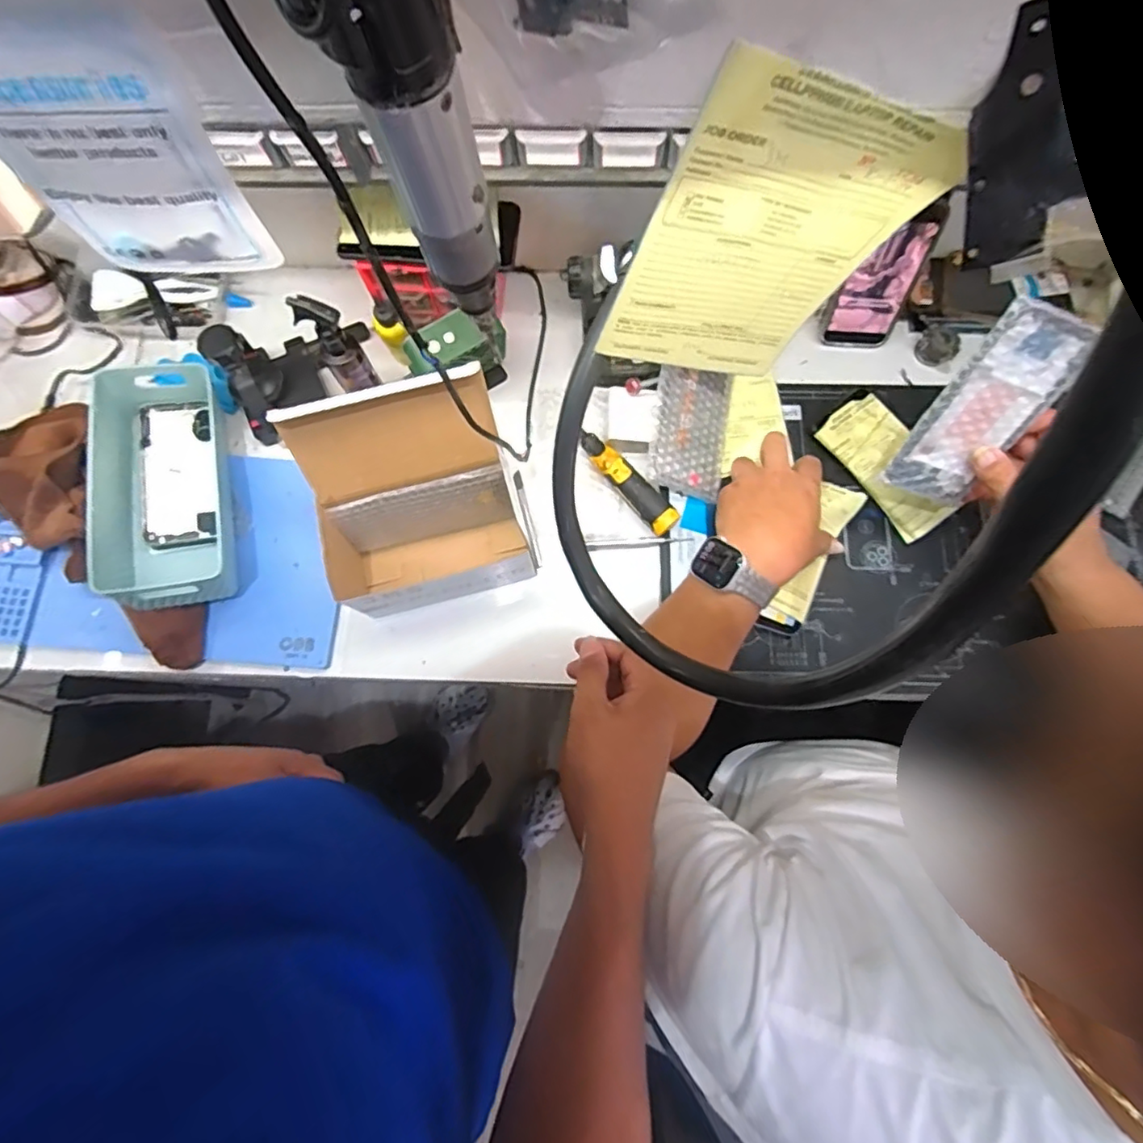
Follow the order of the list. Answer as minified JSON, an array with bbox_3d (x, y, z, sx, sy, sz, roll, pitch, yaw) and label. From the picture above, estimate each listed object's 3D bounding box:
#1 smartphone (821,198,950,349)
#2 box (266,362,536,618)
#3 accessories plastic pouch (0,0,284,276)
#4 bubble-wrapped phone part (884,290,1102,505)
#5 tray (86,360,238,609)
[{"bbox_3d":[0.322,-0.301,0.619,0.082,0.146,0.013,3,55,8],"label":"smartphone"},{"bbox_3d":[-0.142,-0.060,0.547,0.170,0.173,0.146,-14,78,-2],"label":"box"},{"bbox_3d":[-0.168,-0.155,0.210,0.081,0.130,0.007,-4,78,0],"label":"accessories plastic pouch"},{"bbox_3d":[0.349,-0.134,0.502,0.085,0.167,0.022,23,36,-3],"label":"bubble-wrapped phone part"},{"bbox_3d":[-0.404,-0.089,0.592,0.113,0.083,0.254,-8,78,-1],"label":"tray"}]

